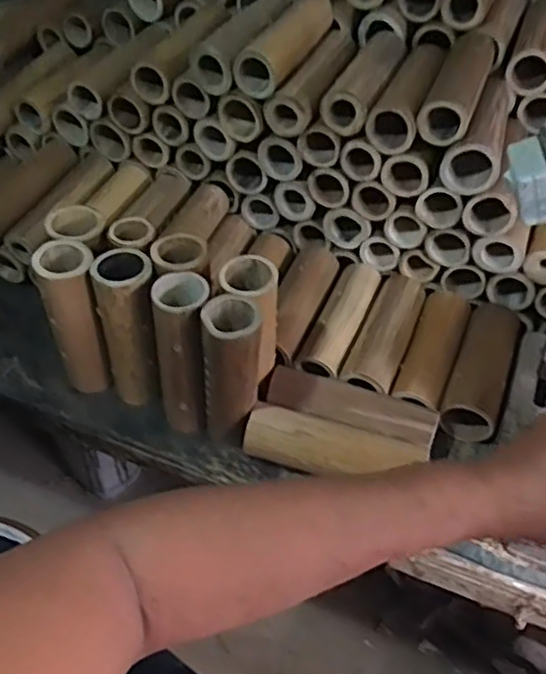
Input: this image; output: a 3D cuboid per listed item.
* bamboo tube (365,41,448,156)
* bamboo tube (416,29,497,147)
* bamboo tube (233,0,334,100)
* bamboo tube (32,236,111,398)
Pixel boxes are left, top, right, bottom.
[{"bbox_3d":[0.159,-0.281,0.745,0.053,0.054,0.181,20,51,14],"label":"bamboo tube"},{"bbox_3d":[0.204,-0.276,0.729,0.059,0.060,0.179,19,51,13],"label":"bamboo tube"},{"bbox_3d":[0.017,-0.341,0.755,0.055,0.053,0.183,19,51,13],"label":"bamboo tube"},{"bbox_3d":[-0.201,-0.017,0.671,0.052,0.169,0.062,-16,52,-16],"label":"bamboo tube"}]

